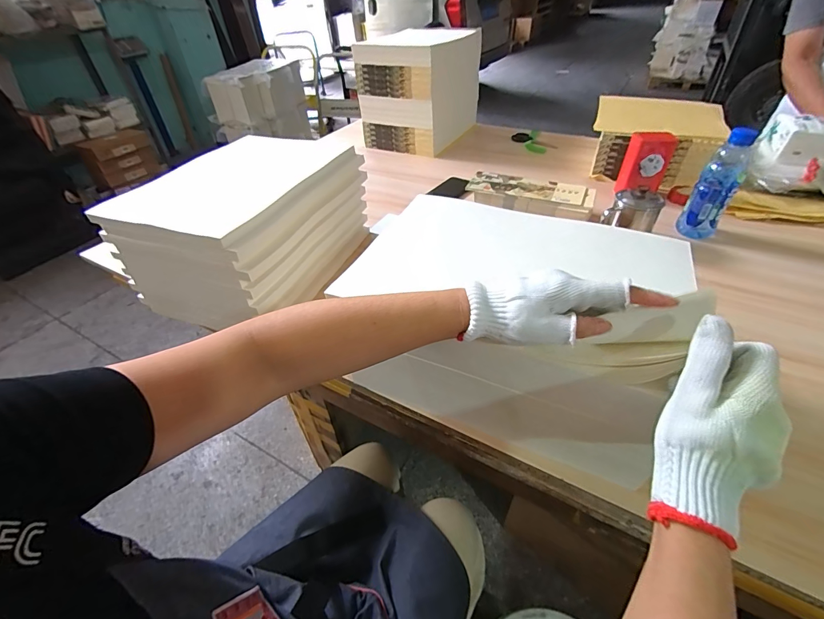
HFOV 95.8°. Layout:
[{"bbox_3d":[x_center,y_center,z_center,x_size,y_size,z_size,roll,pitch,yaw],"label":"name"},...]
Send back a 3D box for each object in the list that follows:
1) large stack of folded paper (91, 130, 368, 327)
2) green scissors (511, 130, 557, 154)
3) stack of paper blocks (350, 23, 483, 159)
[{"bbox_3d":[-0.295,-0.168,0.694,0.290,0.167,0.371,14,45,17],"label":"large stack of folded paper"},{"bbox_3d":[0.409,-0.560,1.238,0.101,0.019,0.153,-16,44,-14],"label":"green scissors"},{"bbox_3d":[0.040,-0.725,1.233,0.293,0.298,0.359,21,48,24],"label":"stack of paper blocks"}]

